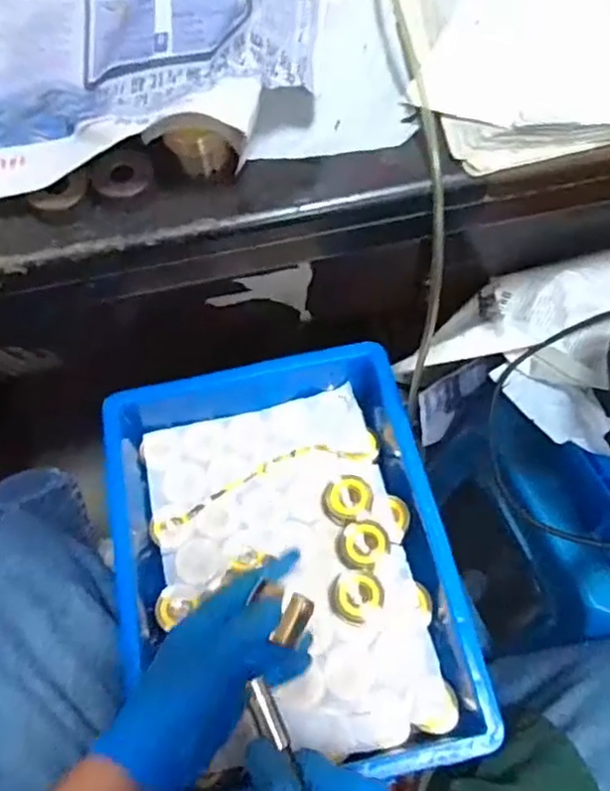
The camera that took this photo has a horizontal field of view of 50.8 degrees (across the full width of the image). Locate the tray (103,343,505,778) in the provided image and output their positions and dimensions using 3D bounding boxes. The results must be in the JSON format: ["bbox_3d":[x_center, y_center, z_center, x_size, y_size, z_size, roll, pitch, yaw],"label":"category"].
[{"bbox_3d":[-0.019,0.131,0.543,0.258,0.072,0.345,-12,64,-3],"label":"tray"}]

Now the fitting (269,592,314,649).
[{"bbox_3d":[-0.007,0.140,0.401,0.015,0.012,0.030,28,68,15],"label":"fitting"}]

